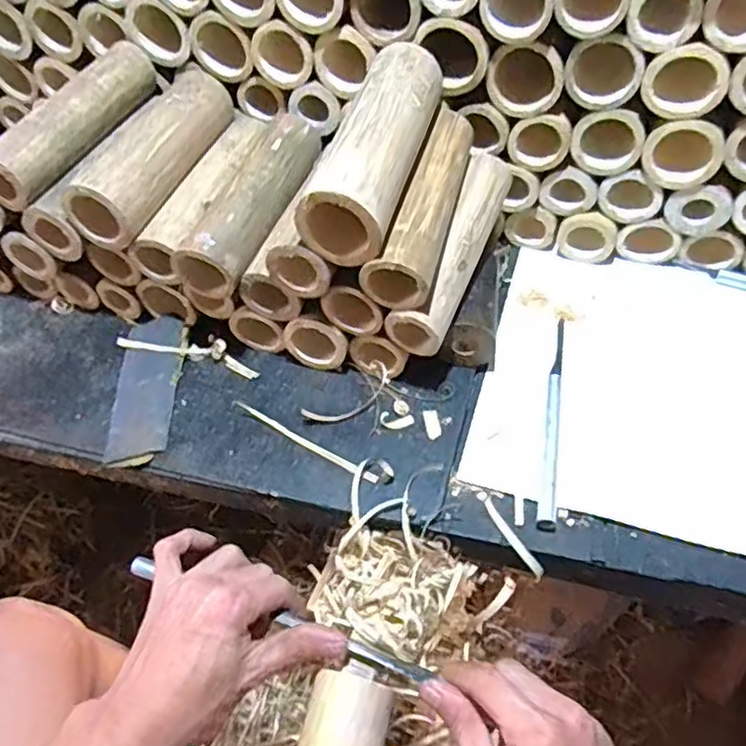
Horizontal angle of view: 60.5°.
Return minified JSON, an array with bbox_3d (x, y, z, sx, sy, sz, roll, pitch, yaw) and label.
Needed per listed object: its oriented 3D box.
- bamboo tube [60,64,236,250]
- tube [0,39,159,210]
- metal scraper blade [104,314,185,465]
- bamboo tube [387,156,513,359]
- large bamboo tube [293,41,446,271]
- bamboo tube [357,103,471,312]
[{"bbox_3d":[-0.173,-0.186,0.522,0.053,0.057,0.183,21,59,15],"label":"bamboo tube"},{"bbox_3d":[-0.244,-0.211,0.524,0.038,0.042,0.184,22,60,15],"label":"tube"},{"bbox_3d":[-0.184,0.009,0.522,0.050,0.005,0.136,-8,53,0],"label":"metal scraper blade"},{"bbox_3d":[0.068,-0.098,0.504,0.041,0.044,0.183,21,59,15],"label":"bamboo tube"},{"bbox_3d":[0.004,-0.164,0.456,0.052,0.053,0.180,13,58,10],"label":"large bamboo tube"},{"bbox_3d":[0.045,-0.128,0.479,0.042,0.041,0.179,18,59,13],"label":"bamboo tube"}]

